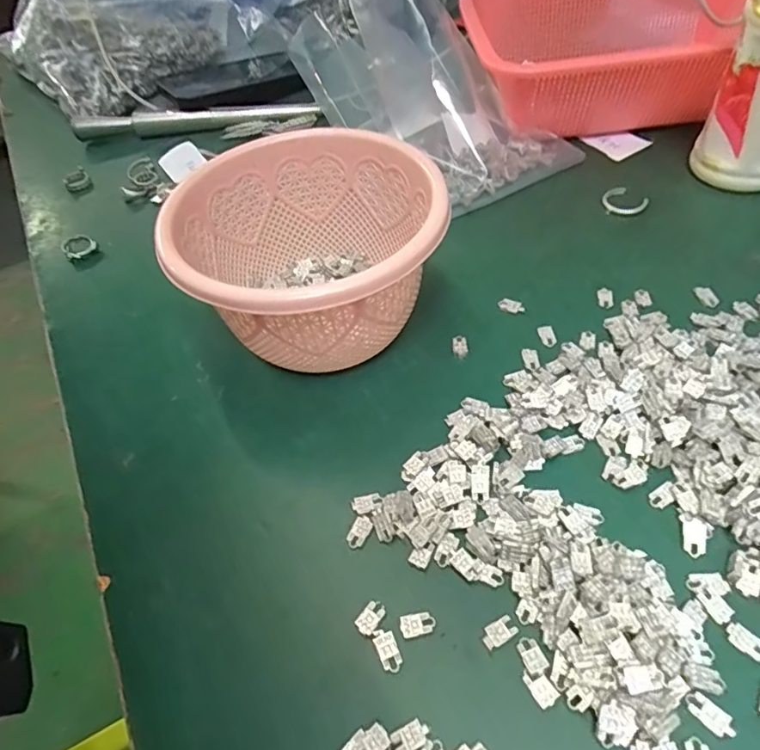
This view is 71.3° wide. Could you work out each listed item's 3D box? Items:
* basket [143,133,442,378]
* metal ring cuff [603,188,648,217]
[{"bbox_3d":[-0.036,-0.064,0.307,0.132,0.089,0.146,-20,52,-10],"label":"basket"},{"bbox_3d":[0.178,-0.128,0.391,0.030,0.004,0.030,-3,51,4],"label":"metal ring cuff"}]

